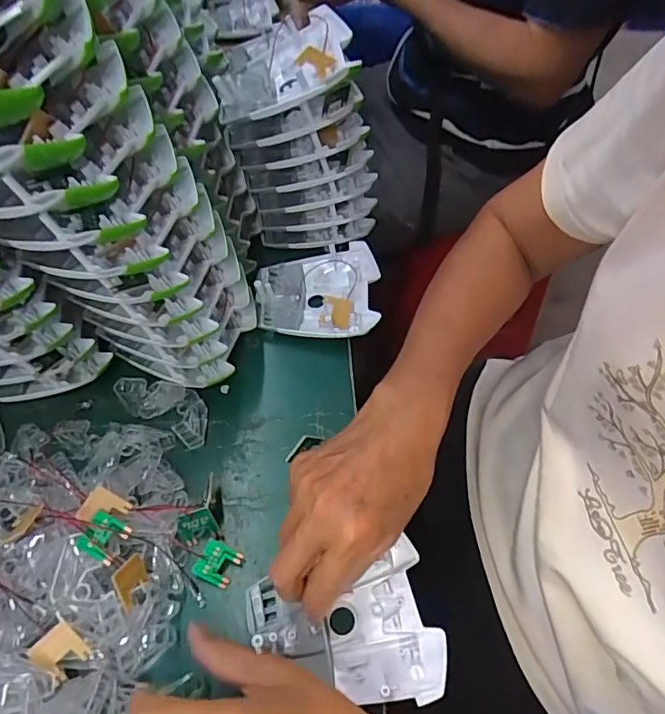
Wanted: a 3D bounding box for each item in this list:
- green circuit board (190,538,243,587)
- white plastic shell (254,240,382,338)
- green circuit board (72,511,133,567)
[{"bbox_3d":[-0.076,0.135,0.337,0.025,0.006,0.026,32,79,-12],"label":"green circuit board"},{"bbox_3d":[-0.012,-0.051,0.457,0.107,0.036,0.091,-6,56,-5],"label":"white plastic shell"},{"bbox_3d":[-0.141,0.110,0.316,0.025,0.004,0.026,32,73,8],"label":"green circuit board"}]

